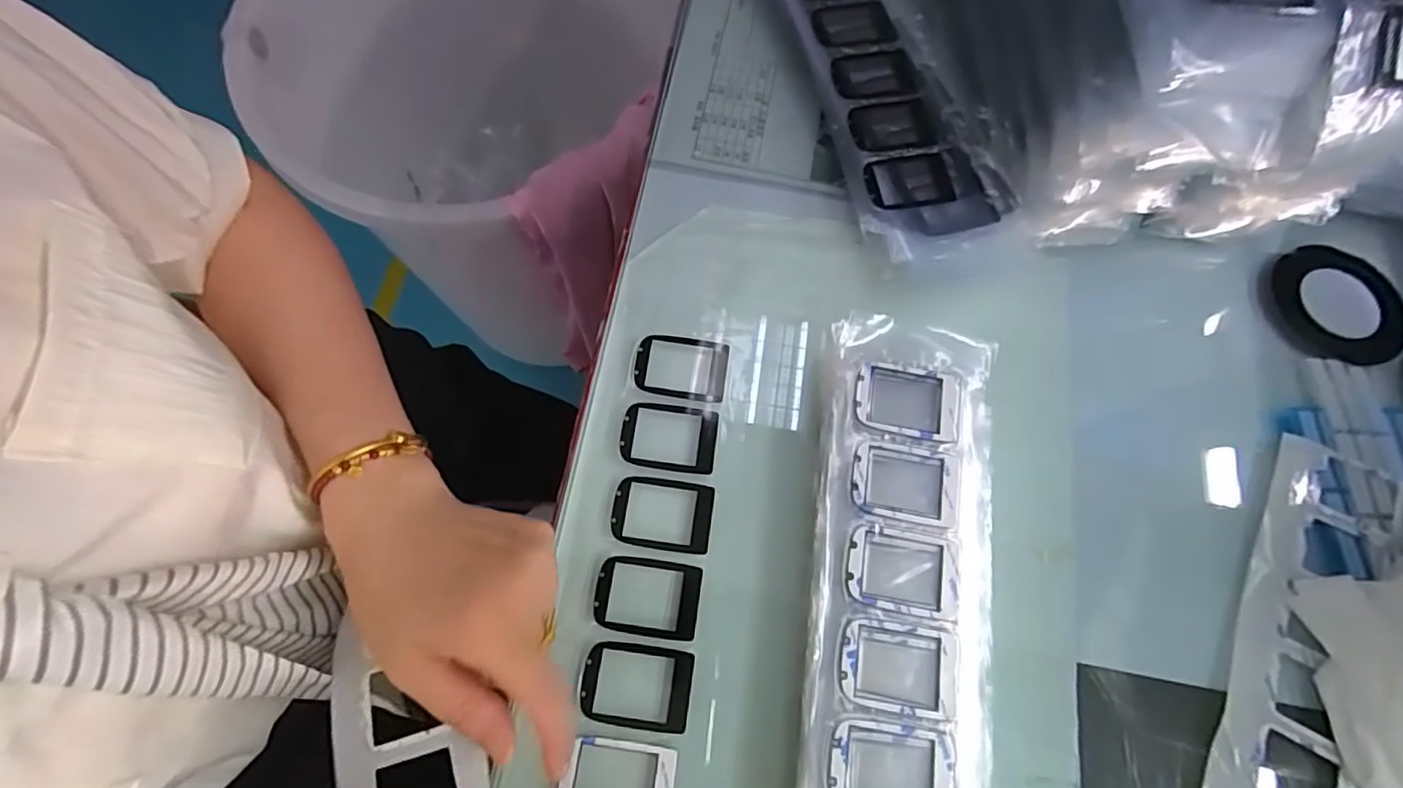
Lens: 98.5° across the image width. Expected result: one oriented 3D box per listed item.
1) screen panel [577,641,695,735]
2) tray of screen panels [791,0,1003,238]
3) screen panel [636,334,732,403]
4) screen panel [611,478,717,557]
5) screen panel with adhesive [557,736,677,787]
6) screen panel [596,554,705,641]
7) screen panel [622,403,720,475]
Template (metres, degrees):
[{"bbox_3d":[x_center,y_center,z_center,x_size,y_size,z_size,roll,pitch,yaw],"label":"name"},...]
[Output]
[{"bbox_3d":[-0.031,0.138,0.285,0.051,0.004,0.036,8,71,0],"label":"screen panel"},{"bbox_3d":[0.105,-0.232,0.403,0.080,0.030,0.296,-12,72,-6],"label":"tray of screen panels"},{"bbox_3d":[-0.011,-0.015,0.337,0.050,0.004,0.036,6,71,0],"label":"screen panel"},{"bbox_3d":[-0.020,0.062,0.312,0.051,0.004,0.035,9,71,1],"label":"screen panel"},{"bbox_3d":[-0.038,0.178,0.272,0.048,0.004,0.036,8,71,0],"label":"screen panel with adhesive"},{"bbox_3d":[-0.027,0.100,0.299,0.051,0.004,0.036,8,71,0],"label":"screen panel"},{"bbox_3d":[-0.018,0.023,0.327,0.050,0.004,0.035,8,71,1],"label":"screen panel"}]

